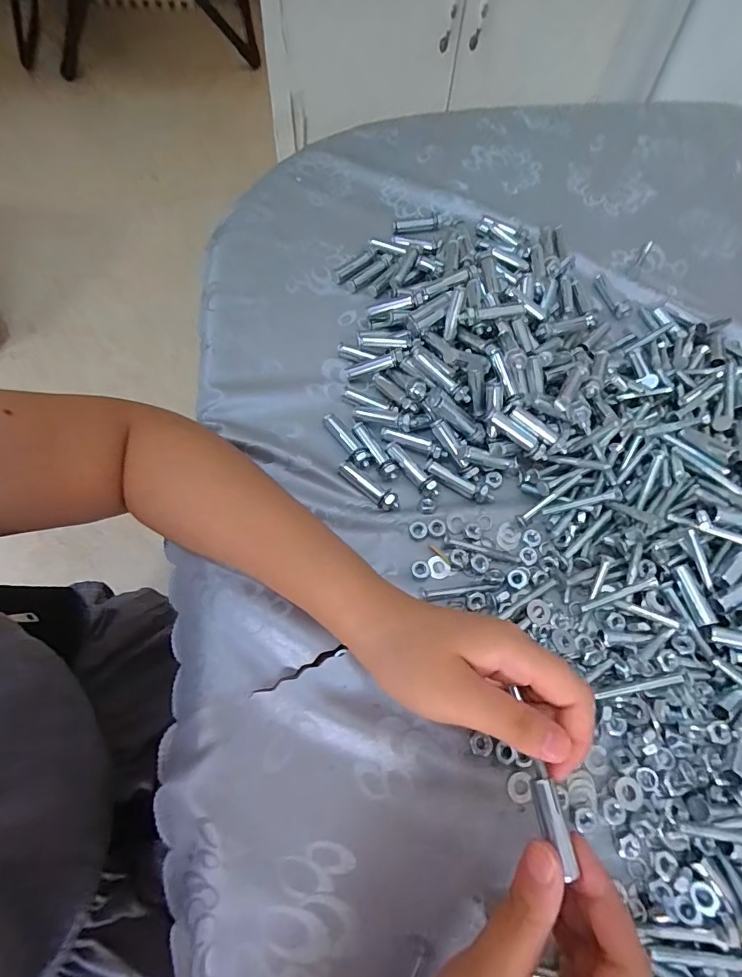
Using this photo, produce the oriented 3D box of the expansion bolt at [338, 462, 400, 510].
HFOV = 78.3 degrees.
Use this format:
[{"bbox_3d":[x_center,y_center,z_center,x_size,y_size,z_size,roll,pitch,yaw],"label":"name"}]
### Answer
[{"bbox_3d":[-0.002,-0.002,0.343,0.052,0.010,0.014,34,69,13],"label":"expansion bolt"}]

